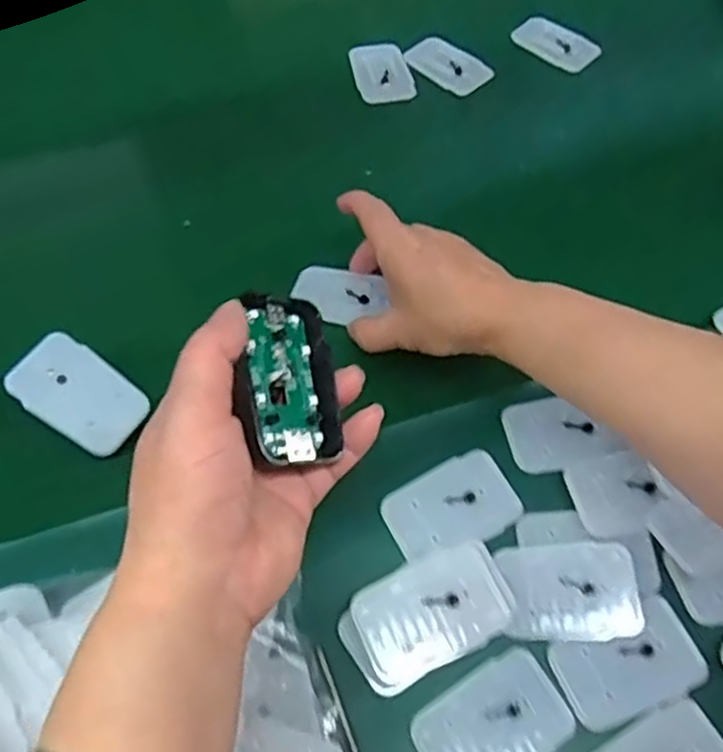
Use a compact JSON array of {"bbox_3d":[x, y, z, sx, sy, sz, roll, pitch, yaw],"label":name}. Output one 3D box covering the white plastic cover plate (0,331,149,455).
[{"bbox_3d":[-0.156,0.010,0.404,0.070,0.004,0.046,39,62,-2],"label":"white plastic cover plate"}]

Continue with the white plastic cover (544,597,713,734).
[{"bbox_3d":[0.131,0.140,0.354,0.070,0.006,0.042,-19,68,-15],"label":"white plastic cover"}]

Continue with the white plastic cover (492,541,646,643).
[{"bbox_3d":[0.105,0.108,0.366,0.068,0.011,0.047,4,64,-4],"label":"white plastic cover"}]

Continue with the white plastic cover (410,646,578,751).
[{"bbox_3d":[0.061,0.163,0.339,0.070,0.004,0.047,-27,70,-18],"label":"white plastic cover"}]

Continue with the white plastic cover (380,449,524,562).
[{"bbox_3d":[0.049,0.071,0.395,0.070,0.004,0.045,-21,68,-15],"label":"white plastic cover"}]

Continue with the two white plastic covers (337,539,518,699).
[{"bbox_3d":[0.033,0.114,0.352,0.082,0.010,0.047,-24,69,-17],"label":"two white plastic covers"}]

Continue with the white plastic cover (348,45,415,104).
[{"bbox_3d":[0.017,-0.249,0.601,0.044,0.014,0.065,-10,58,-8],"label":"white plastic cover"}]

